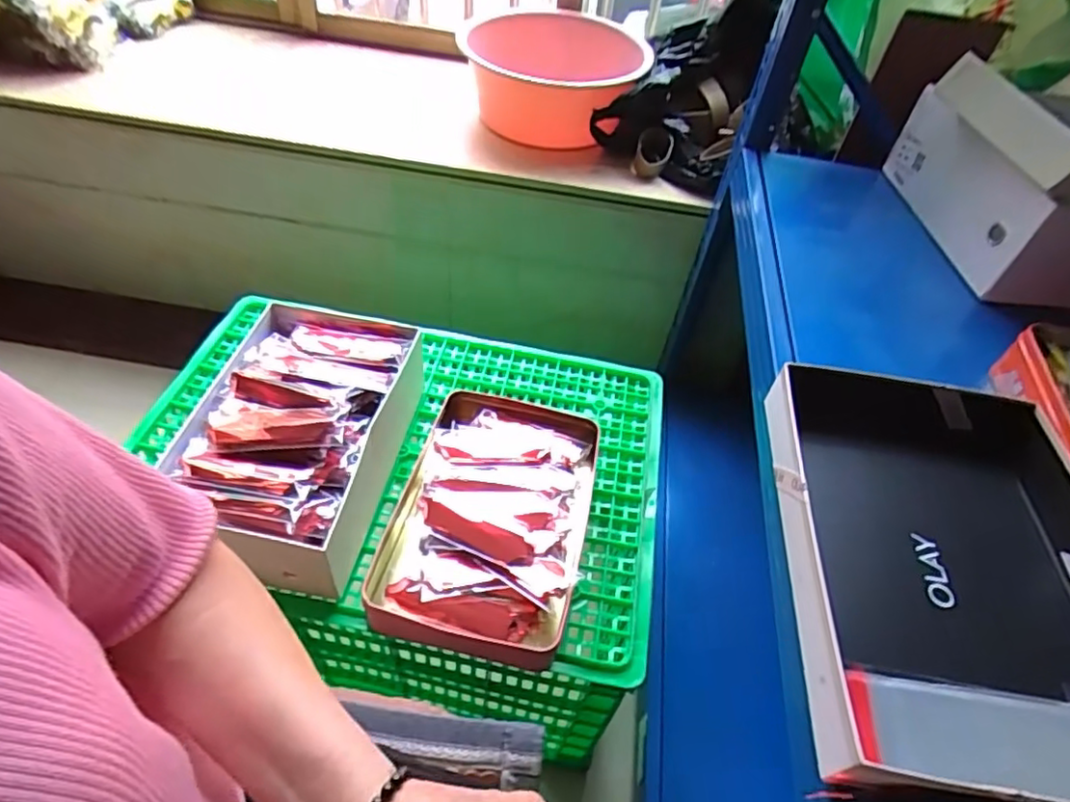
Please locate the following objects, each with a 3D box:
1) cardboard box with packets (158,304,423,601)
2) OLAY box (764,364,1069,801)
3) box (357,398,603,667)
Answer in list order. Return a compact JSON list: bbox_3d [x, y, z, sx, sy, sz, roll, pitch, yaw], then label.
[{"bbox_3d":[-0.276,0.030,0.725,0.228,0.106,0.316,11,49,4],"label":"cardboard box with packets"},{"bbox_3d":[0.302,0.118,0.448,0.236,0.059,0.312,8,49,1],"label":"OLAY box"},{"bbox_3d":[-0.052,0.128,0.707,0.221,0.066,0.312,12,49,4],"label":"box"}]

